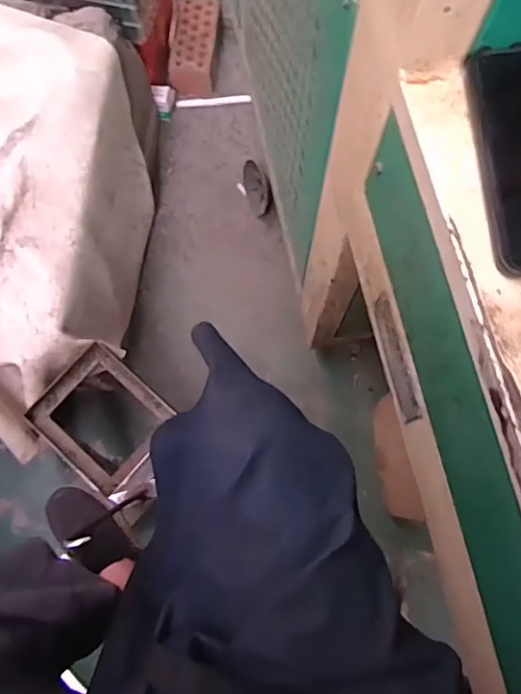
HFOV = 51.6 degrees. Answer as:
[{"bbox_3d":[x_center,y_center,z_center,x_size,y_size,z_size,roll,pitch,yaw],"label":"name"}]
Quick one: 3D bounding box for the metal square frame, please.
[{"bbox_3d":[-0.280,0.127,0.962,0.212,0.038,0.189,40,80,10],"label":"metal square frame"}]

